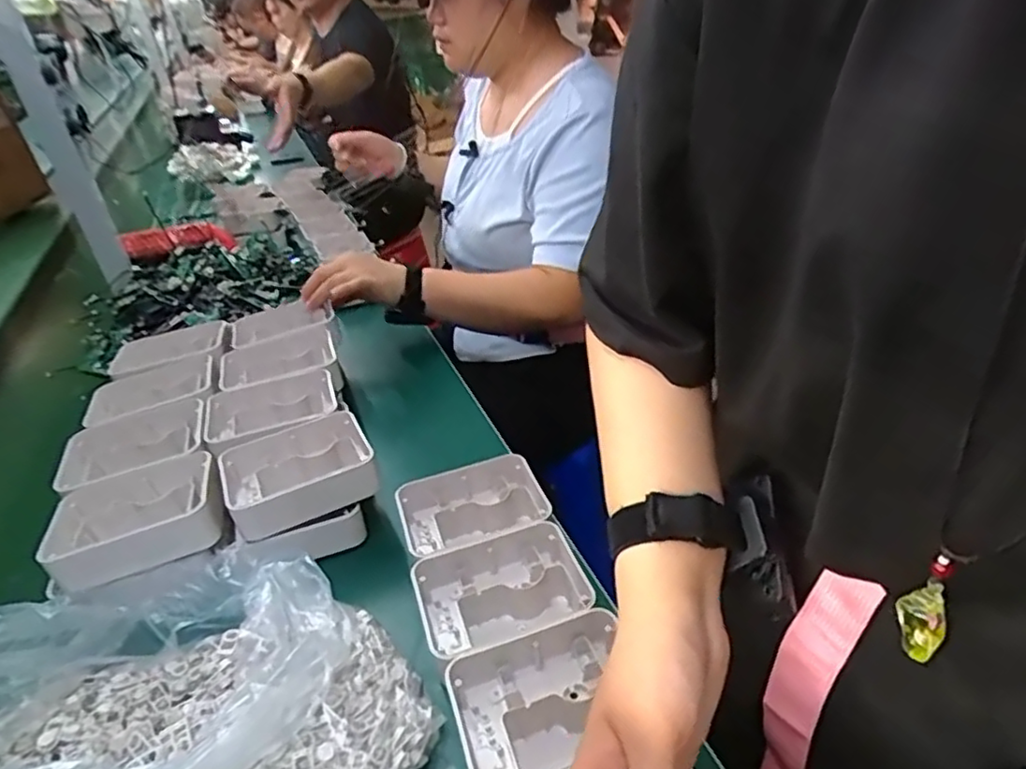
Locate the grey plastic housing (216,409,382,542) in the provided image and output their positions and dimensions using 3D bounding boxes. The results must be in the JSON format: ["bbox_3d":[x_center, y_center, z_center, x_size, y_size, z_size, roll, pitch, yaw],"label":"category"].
[{"bbox_3d":[-0.197,0.076,0.583,0.126,0.034,0.101,-20,36,-20],"label":"grey plastic housing"}]

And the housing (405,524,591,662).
[{"bbox_3d":[-0.007,0.169,0.507,0.130,0.045,0.098,-15,34,-12],"label":"housing"}]

